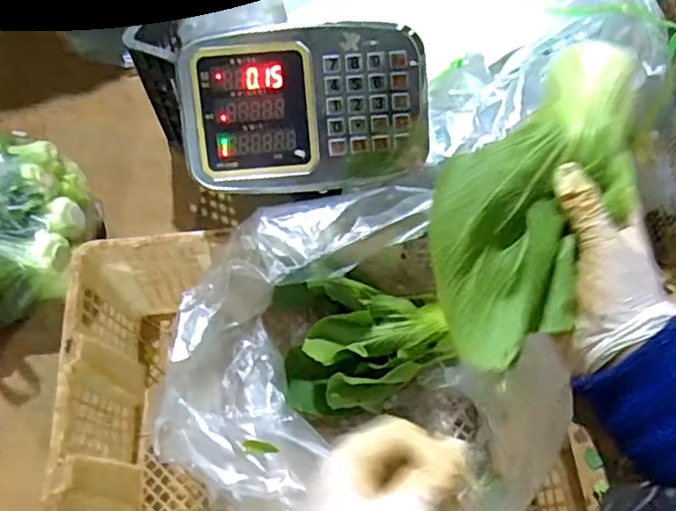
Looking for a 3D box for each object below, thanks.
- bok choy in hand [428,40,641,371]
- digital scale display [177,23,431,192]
[{"bbox_3d":[0.120,-0.041,0.350,0.094,0.041,0.216,31,72,12],"label":"bok choy in hand"},{"bbox_3d":[-0.031,-0.148,0.614,0.238,0.055,0.155,-5,104,-1],"label":"digital scale display"}]

